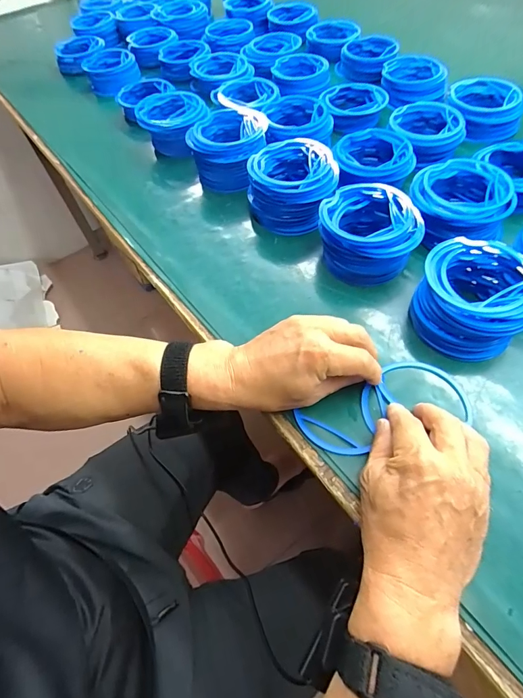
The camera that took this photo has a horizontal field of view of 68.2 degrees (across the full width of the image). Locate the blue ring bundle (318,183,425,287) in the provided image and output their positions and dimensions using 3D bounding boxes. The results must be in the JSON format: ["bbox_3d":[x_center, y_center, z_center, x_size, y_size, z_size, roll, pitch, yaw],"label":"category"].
[{"bbox_3d":[0.117,-0.128,0.432,0.106,0.055,0.105,1,57,6],"label":"blue ring bundle"}]

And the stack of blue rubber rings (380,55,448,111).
[{"bbox_3d":[0.246,-0.435,0.628,0.095,0.040,0.102,-12,57,-2],"label":"stack of blue rubber rings"}]

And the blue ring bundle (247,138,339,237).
[{"bbox_3d":[0.037,-0.206,0.490,0.111,0.063,0.104,-4,57,4],"label":"blue ring bundle"}]

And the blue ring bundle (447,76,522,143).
[{"bbox_3d":[0.327,-0.357,0.572,0.096,0.043,0.104,5,58,9],"label":"blue ring bundle"}]

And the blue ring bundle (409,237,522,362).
[{"bbox_3d":[0.204,-0.050,0.374,0.101,0.061,0.101,-3,58,4],"label":"blue ring bundle"}]

